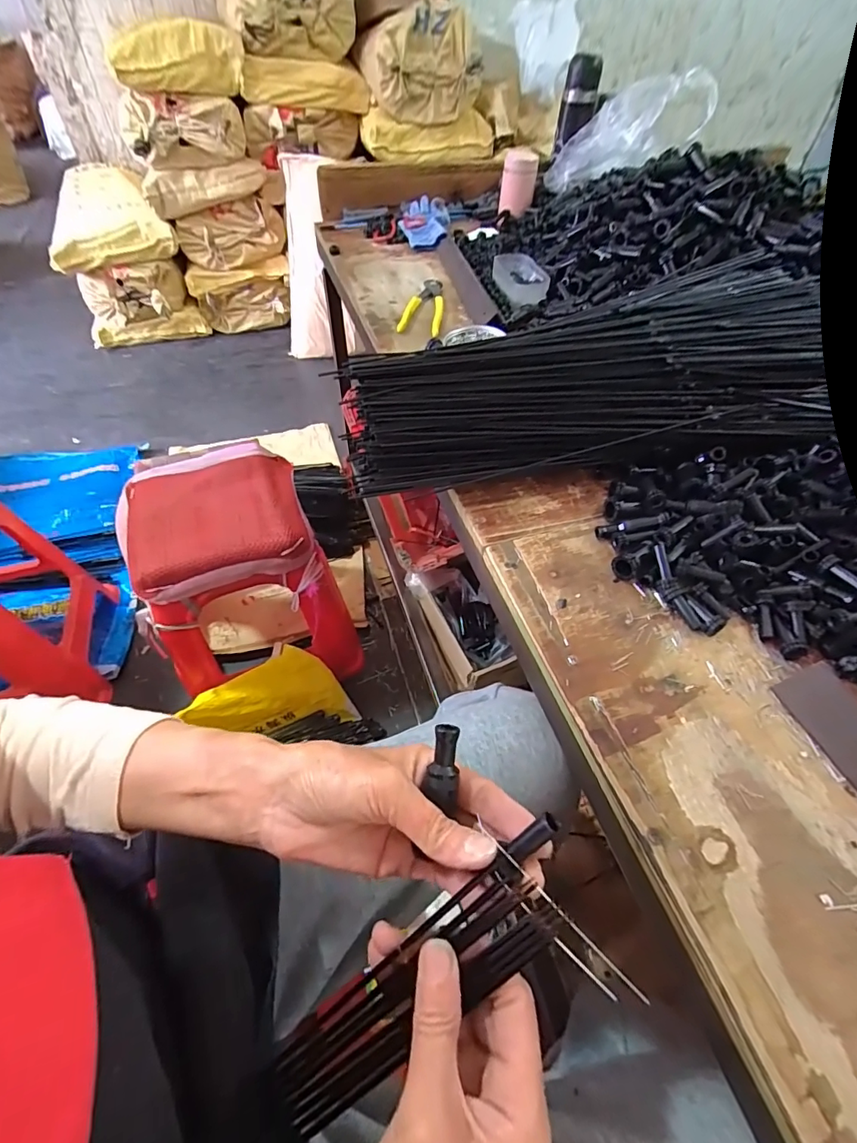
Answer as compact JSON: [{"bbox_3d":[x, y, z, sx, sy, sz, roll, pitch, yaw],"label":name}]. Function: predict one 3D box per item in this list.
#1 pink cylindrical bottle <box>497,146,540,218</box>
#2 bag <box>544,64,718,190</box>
[{"bbox_3d":[0.176,-0.766,0.947,0.065,0.101,0.060,9,52,5],"label":"pink cylindrical bottle"},{"bbox_3d":[0.345,-0.776,0.849,0.276,0.120,0.054,11,34,31],"label":"bag"}]

